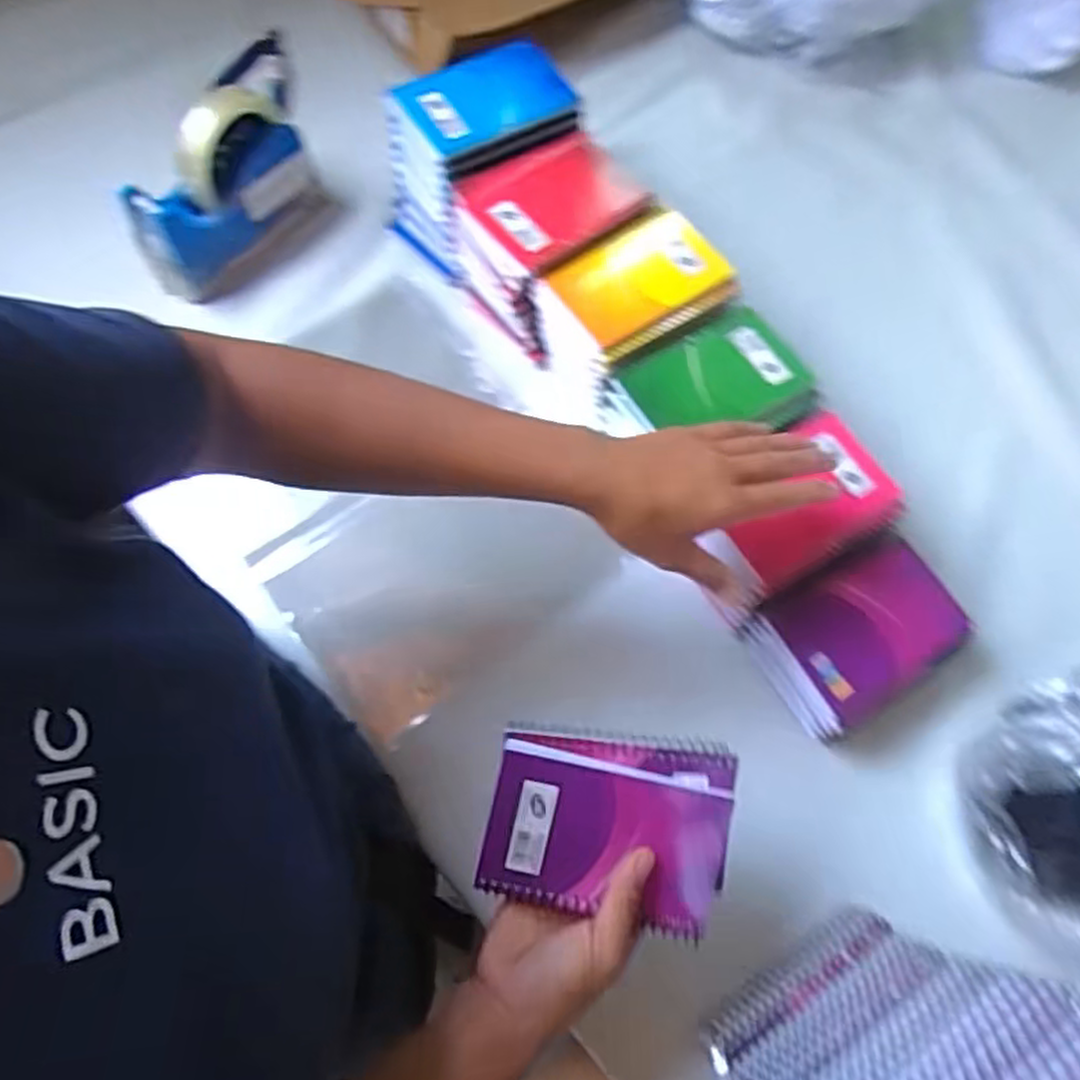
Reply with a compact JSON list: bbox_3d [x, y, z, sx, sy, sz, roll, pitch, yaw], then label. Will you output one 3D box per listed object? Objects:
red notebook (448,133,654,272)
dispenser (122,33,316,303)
[{"bbox_3d":[0.008,-0.267,0.577,0.122,0.014,0.102,-37,74,-15],"label":"red notebook"},{"bbox_3d":[-0.261,-0.293,0.610,0.054,0.105,0.162,37,72,12],"label":"dispenser"}]

